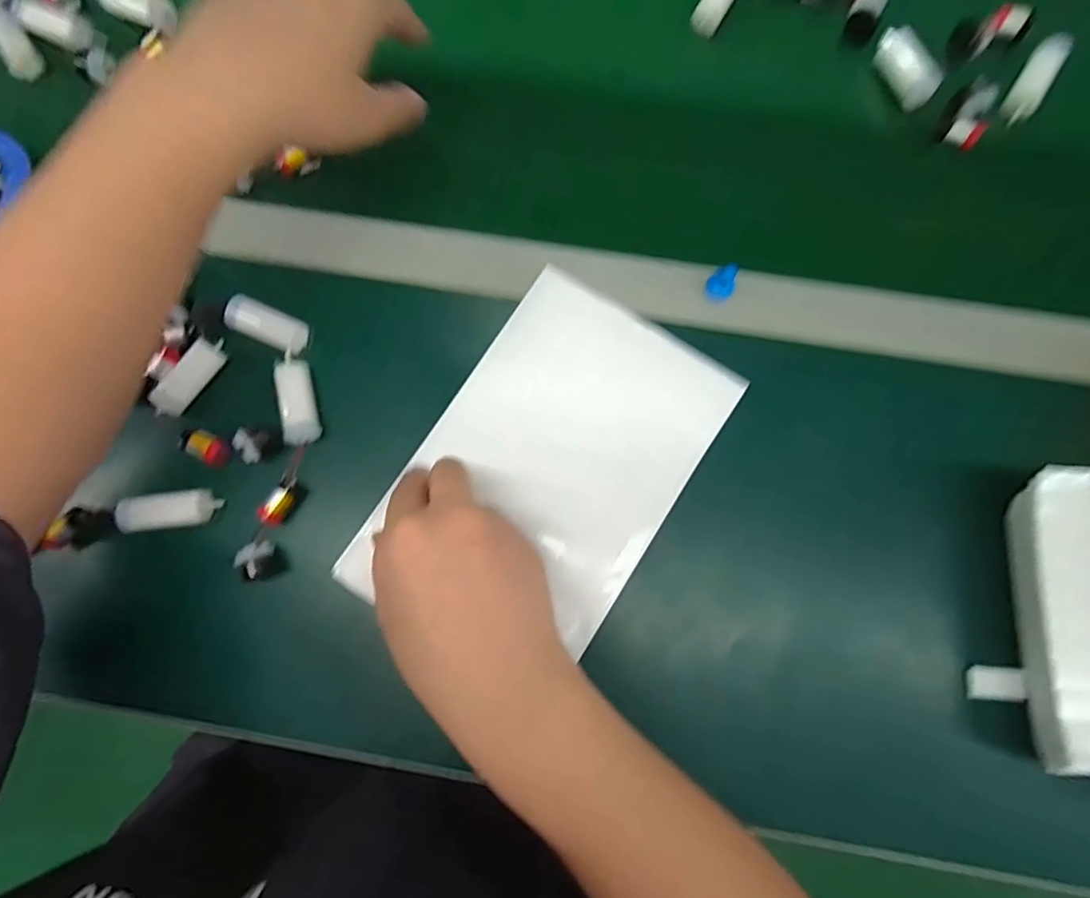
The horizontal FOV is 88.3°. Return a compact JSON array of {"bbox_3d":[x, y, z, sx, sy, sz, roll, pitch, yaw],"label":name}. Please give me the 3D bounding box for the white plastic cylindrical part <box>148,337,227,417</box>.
[{"bbox_3d":[-0.227,-0.047,0.357,0.016,0.013,0.055,33,81,5],"label":"white plastic cylindrical part"}]

